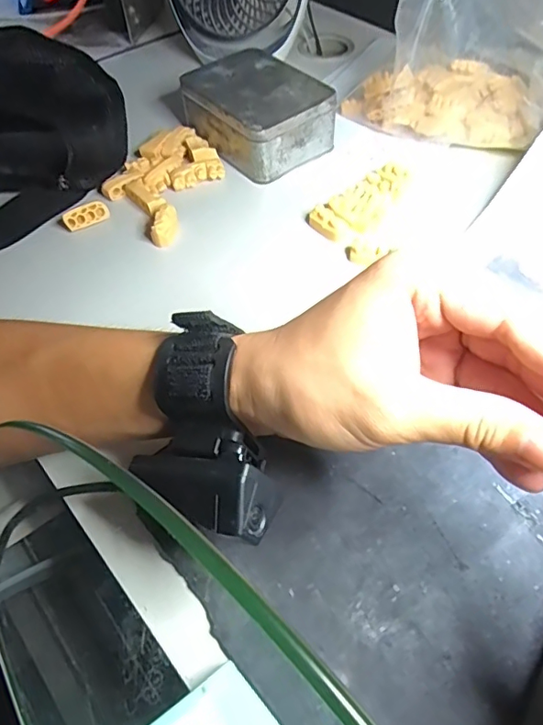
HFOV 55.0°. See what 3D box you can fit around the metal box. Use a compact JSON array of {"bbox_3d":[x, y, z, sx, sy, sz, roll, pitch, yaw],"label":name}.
[{"bbox_3d":[-0.016,-0.227,0.474,0.095,0.052,0.124,-31,59,-20],"label":"metal box"}]

